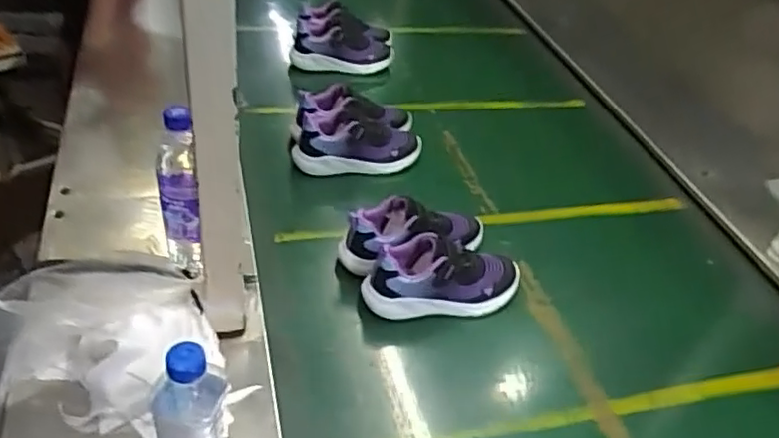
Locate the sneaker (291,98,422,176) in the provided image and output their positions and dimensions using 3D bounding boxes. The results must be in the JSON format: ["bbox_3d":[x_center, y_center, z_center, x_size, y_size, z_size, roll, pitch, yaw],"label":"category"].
[{"bbox_3d":[-0.051,-0.125,1.035,0.213,0.095,0.085,-6,43,-15],"label":"sneaker"}]

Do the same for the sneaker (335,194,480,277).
[{"bbox_3d":[0.039,0.019,0.883,0.215,0.079,0.087,-6,43,-15],"label":"sneaker"}]

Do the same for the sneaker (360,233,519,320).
[{"bbox_3d":[0.073,0.080,0.844,0.216,0.110,0.073,-3,42,-12],"label":"sneaker"}]

